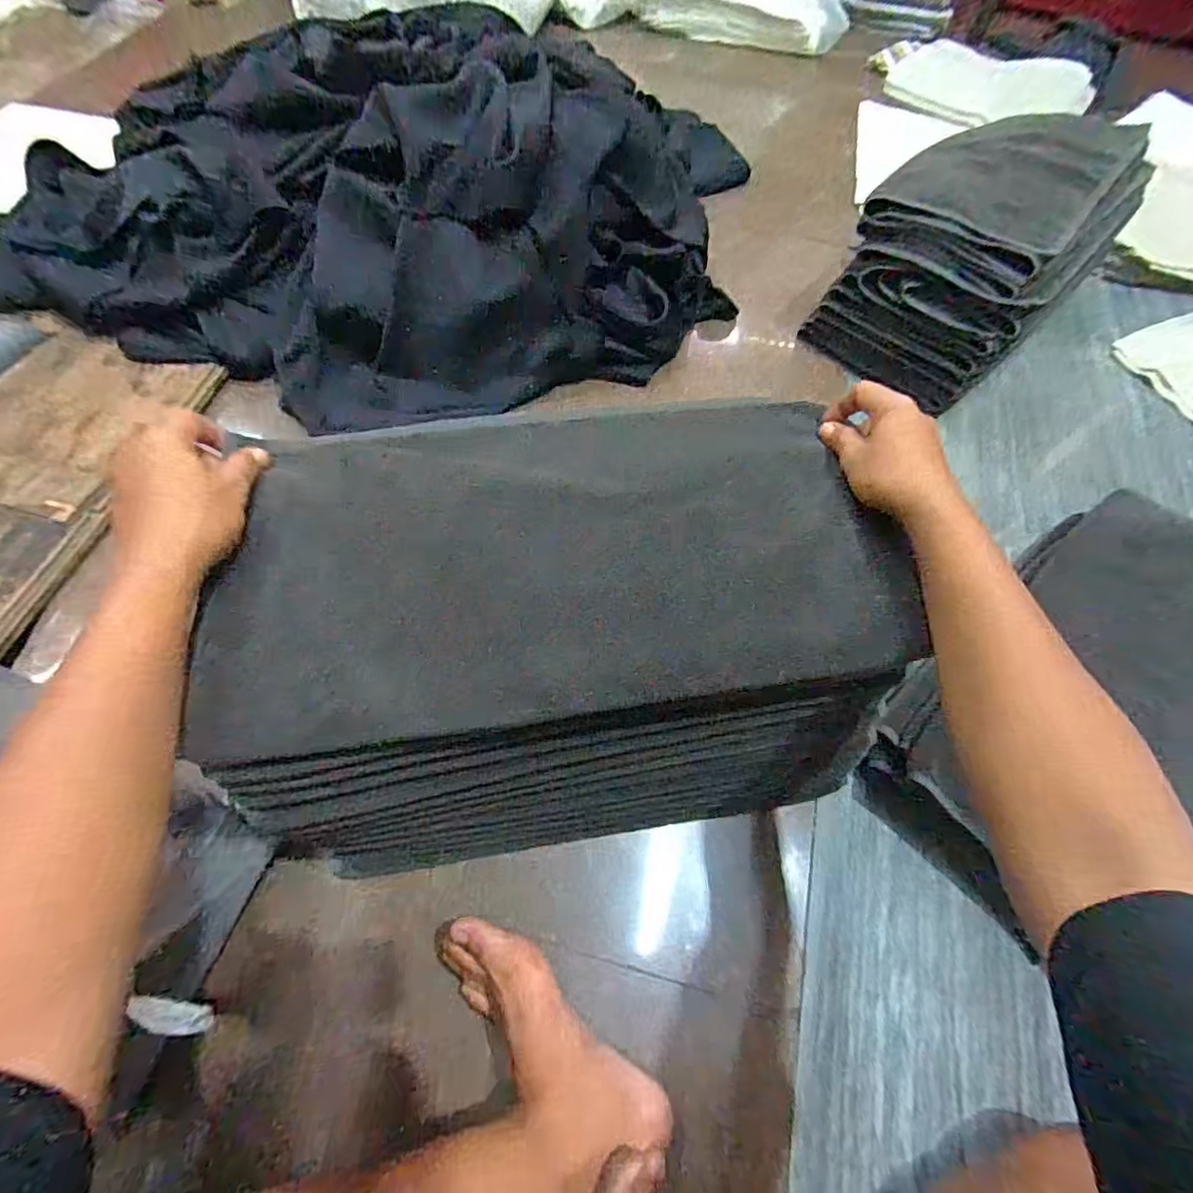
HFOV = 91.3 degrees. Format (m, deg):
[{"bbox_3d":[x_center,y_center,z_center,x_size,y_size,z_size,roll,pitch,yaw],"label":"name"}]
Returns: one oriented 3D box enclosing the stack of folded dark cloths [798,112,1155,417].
[{"bbox_3d":[0.615,-0.549,0.912,0.516,0.204,0.273,-40,72,-22],"label":"stack of folded dark cloths"}]

